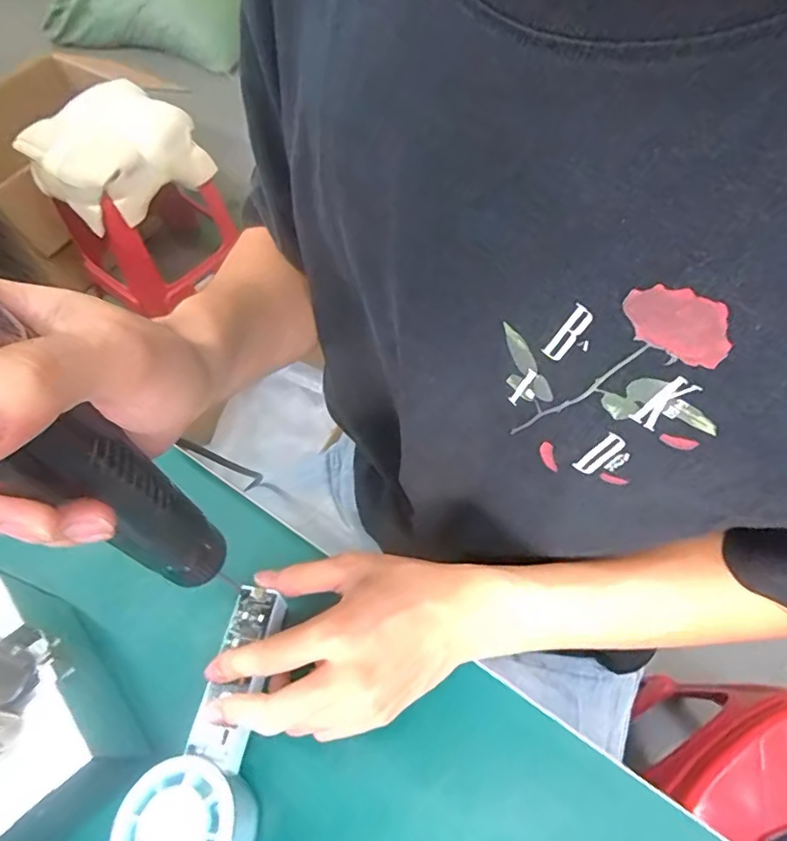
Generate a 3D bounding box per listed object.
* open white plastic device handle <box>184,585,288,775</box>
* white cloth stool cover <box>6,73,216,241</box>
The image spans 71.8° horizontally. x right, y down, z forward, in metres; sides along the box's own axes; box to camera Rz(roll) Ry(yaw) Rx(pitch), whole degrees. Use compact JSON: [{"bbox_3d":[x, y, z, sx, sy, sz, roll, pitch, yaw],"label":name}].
[{"bbox_3d":[-0.090,0.148,0.321,0.033,0.018,0.095,7,55,6],"label":"open white plastic device handle"},{"bbox_3d":[-0.618,-0.590,1.207,0.265,0.209,0.292,31,65,19],"label":"white cloth stool cover"}]

